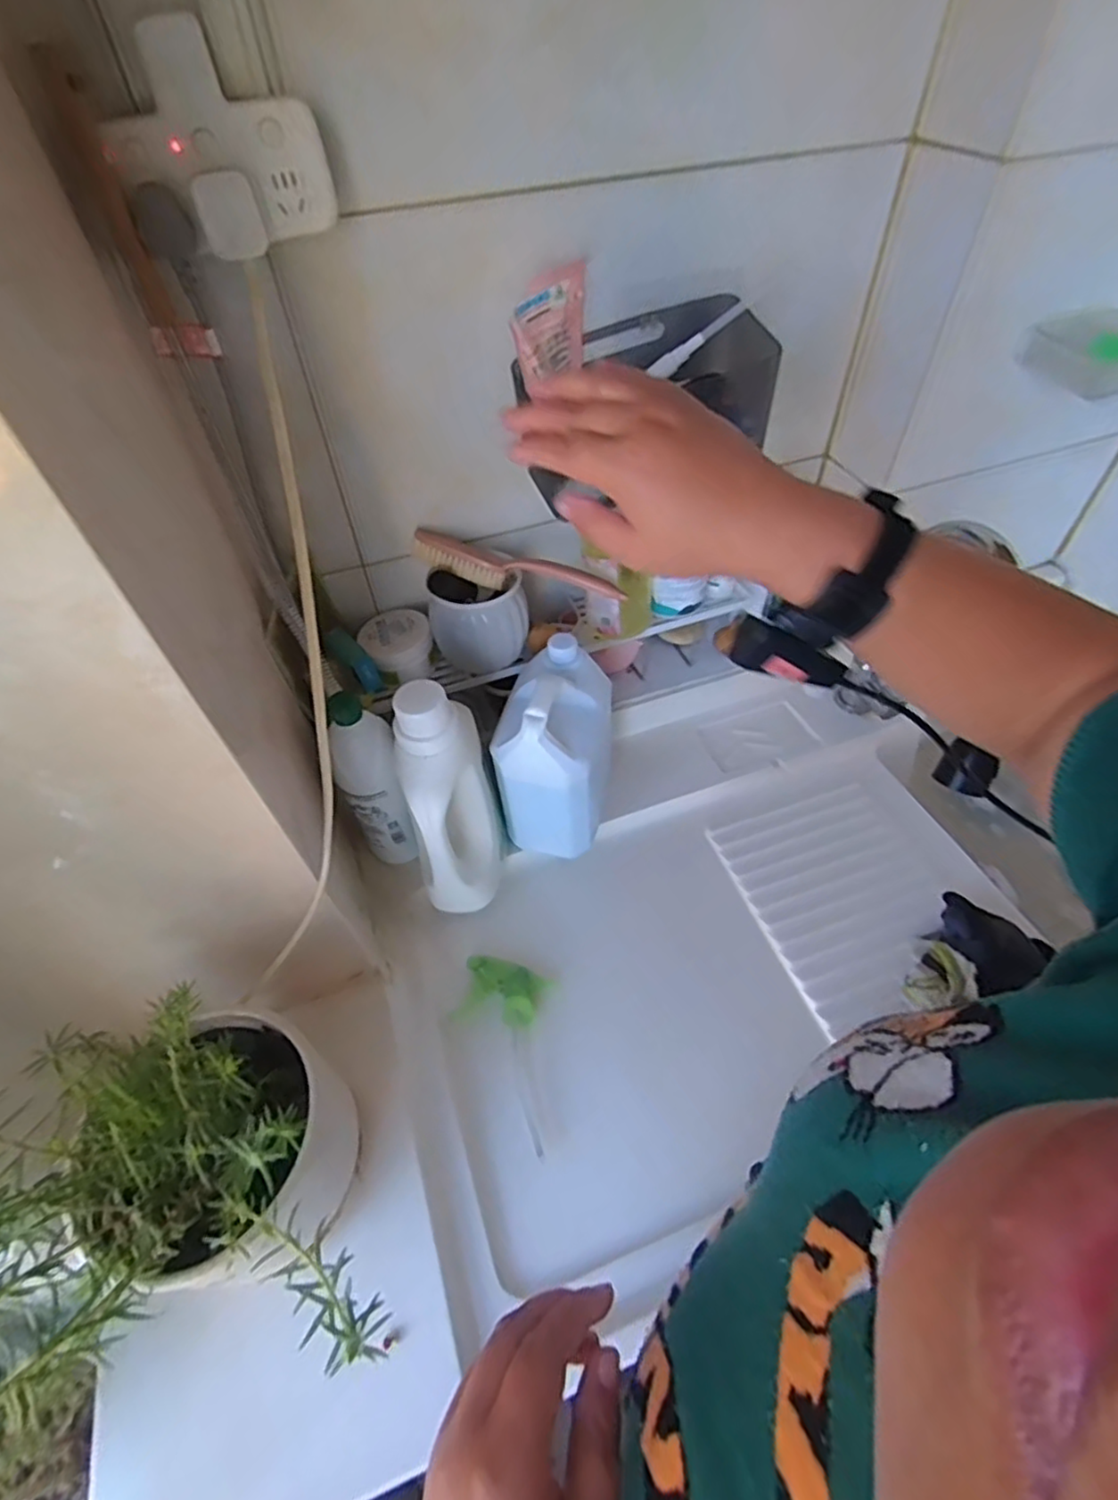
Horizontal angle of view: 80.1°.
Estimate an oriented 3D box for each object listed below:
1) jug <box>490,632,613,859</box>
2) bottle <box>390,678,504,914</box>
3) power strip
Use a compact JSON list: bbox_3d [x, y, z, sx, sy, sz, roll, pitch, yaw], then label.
[{"bbox_3d":[-0.001,0.009,0.717,0.097,0.216,0.142,10,52,9],"label":"jug"},{"bbox_3d":[-0.098,0.054,0.655,0.086,0.253,0.129,-12,51,-8],"label":"bottle"},{"bbox_3d":[-0.220,-0.392,0.427,0.129,0.101,0.031,-26,55,-19],"label":"power strip"}]

